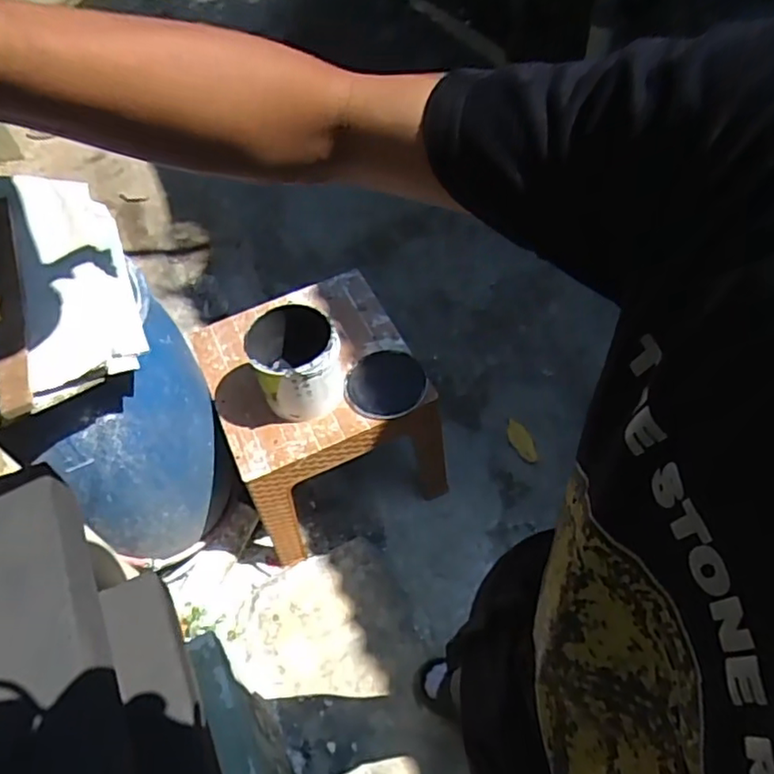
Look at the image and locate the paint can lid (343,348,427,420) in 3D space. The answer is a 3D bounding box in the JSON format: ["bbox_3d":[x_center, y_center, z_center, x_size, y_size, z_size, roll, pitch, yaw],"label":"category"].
[{"bbox_3d":[-0.003,-0.009,1.408,0.179,0.018,0.189,1,51,-1],"label":"paint can lid"}]

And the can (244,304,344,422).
[{"bbox_3d":[-0.196,-0.044,1.325,0.171,0.191,0.182,-2,54,3],"label":"can"}]

